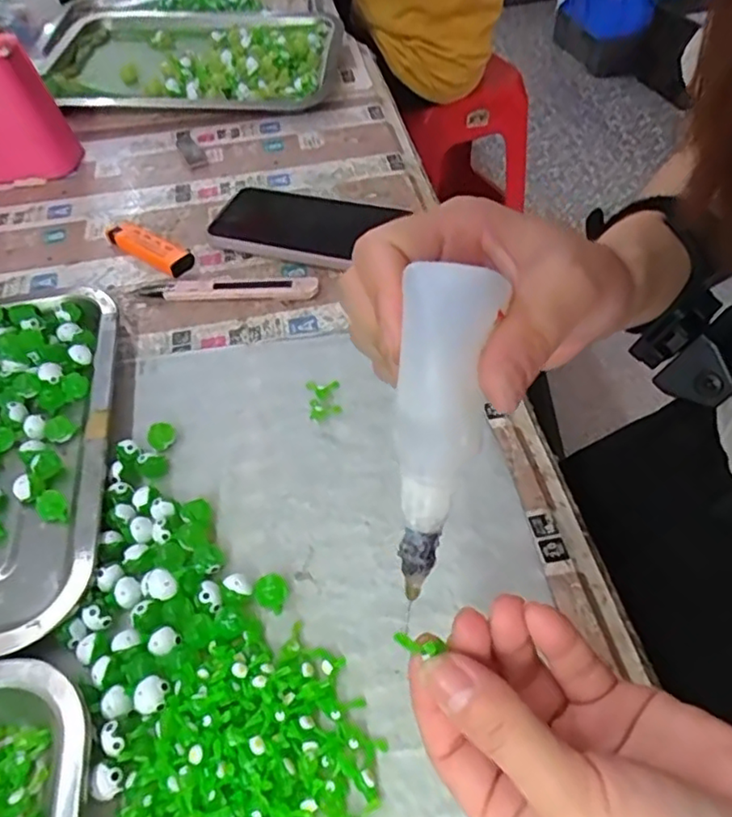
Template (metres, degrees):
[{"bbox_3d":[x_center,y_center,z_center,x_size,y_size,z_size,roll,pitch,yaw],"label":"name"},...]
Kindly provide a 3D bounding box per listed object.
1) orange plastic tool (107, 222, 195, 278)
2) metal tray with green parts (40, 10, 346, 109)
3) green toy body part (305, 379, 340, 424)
[{"bbox_3d":[-0.170,-0.127,0.496,0.080,0.012,0.022,29,57,26],"label":"orange plastic tool"},{"bbox_3d":[-0.179,-0.395,0.698,0.292,0.049,0.256,-6,49,-1],"label":"metal tray with green parts"},{"bbox_3d":[-0.026,-0.007,0.393,0.020,0.007,0.034,-9,49,-4],"label":"green toy body part"}]

